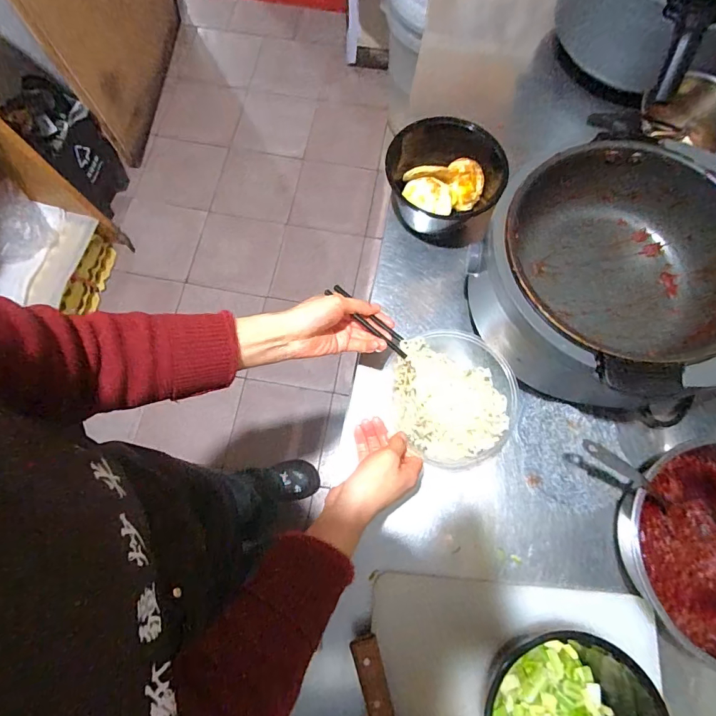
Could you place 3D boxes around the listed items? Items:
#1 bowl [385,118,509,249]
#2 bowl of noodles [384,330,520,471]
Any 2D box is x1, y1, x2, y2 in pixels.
[{"bbox_3d":[0.127,-0.265,0.638,0.165,0.090,0.156,0,74,0],"label":"bowl"},{"bbox_3d":[0.119,0.046,0.519,0.145,0.074,0.162,-21,75,-6],"label":"bowl of noodles"}]

